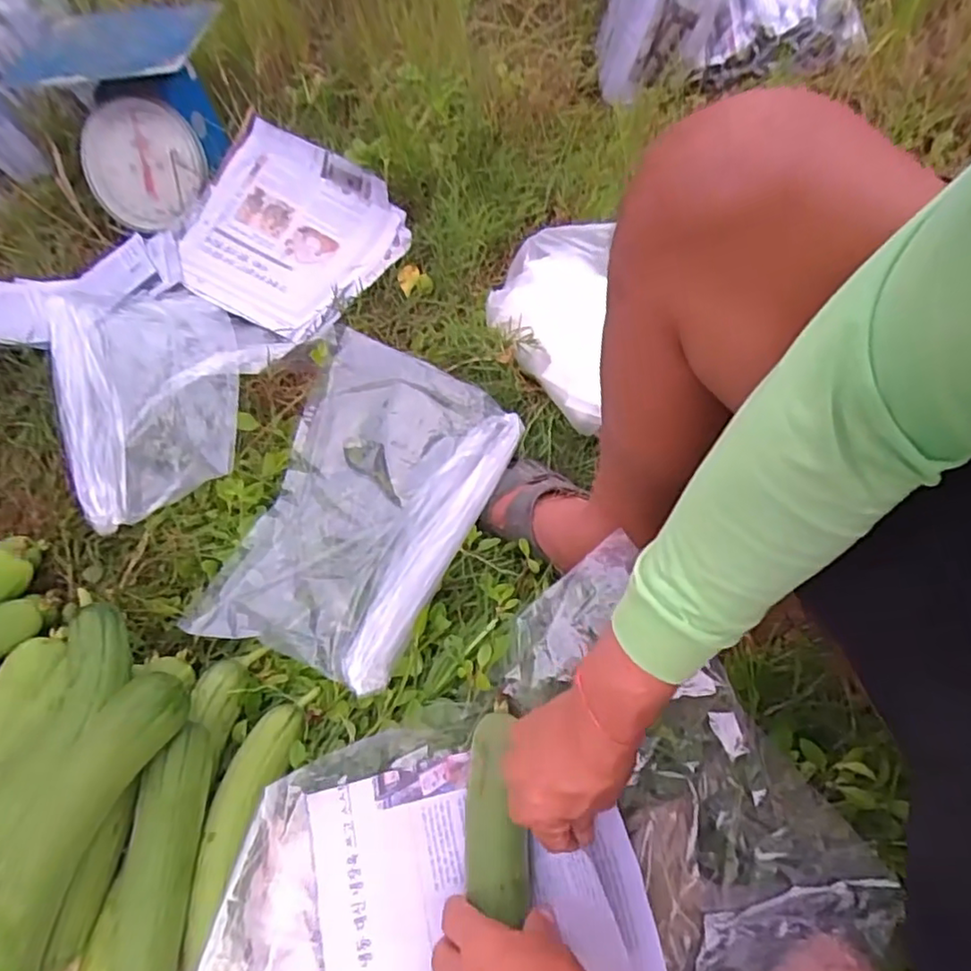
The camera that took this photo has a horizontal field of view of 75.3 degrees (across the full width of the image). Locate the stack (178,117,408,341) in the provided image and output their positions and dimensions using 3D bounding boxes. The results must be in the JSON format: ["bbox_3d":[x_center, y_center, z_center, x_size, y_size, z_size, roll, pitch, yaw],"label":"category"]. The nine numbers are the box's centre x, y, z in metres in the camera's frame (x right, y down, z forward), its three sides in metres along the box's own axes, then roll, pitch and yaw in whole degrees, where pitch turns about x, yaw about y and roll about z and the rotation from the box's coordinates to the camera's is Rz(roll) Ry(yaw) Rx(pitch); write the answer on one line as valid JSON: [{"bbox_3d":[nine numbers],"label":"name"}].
[{"bbox_3d":[-0.314,-0.389,0.966,0.332,0.048,0.290,31,78,10],"label":"stack"}]

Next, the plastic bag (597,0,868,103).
[{"bbox_3d":[0.419,-0.894,1.130,0.455,0.228,0.306,-8,58,0],"label":"plastic bag"}]

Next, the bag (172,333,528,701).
[{"bbox_3d":[-0.133,0.015,0.675,0.236,0.083,0.351,19,62,16],"label":"bag"}]

